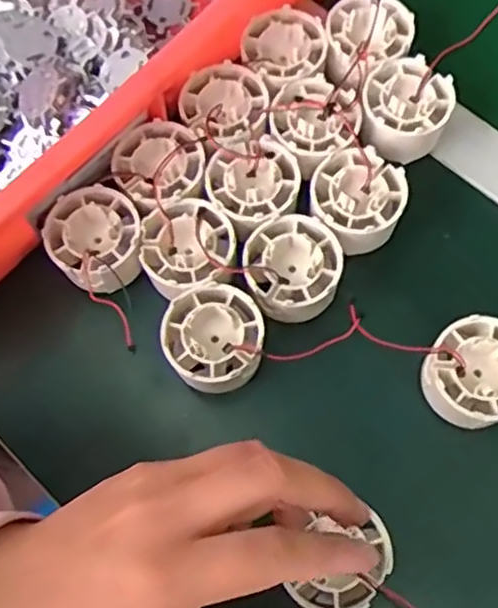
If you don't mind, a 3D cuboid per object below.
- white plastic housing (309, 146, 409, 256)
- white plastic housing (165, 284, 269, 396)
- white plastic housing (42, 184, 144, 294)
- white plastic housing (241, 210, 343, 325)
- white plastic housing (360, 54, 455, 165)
[{"bbox_3d":[0.061,-0.055,0.381,0.050,0.045,0.051,-1,71,2],"label":"white plastic housing"},{"bbox_3d":[-0.018,0.019,0.351,0.050,0.034,0.052,-1,71,2],"label":"white plastic housing"},{"bbox_3d":[-0.086,-0.037,0.374,0.050,0.032,0.053,-25,72,-6],"label":"white plastic housing"},{"bbox_3d":[0.024,-0.020,0.361,0.050,0.028,0.055,-1,71,2],"label":"white plastic housing"},{"bbox_3d":[0.091,-0.110,0.394,0.049,0.041,0.057,10,72,6],"label":"white plastic housing"}]

